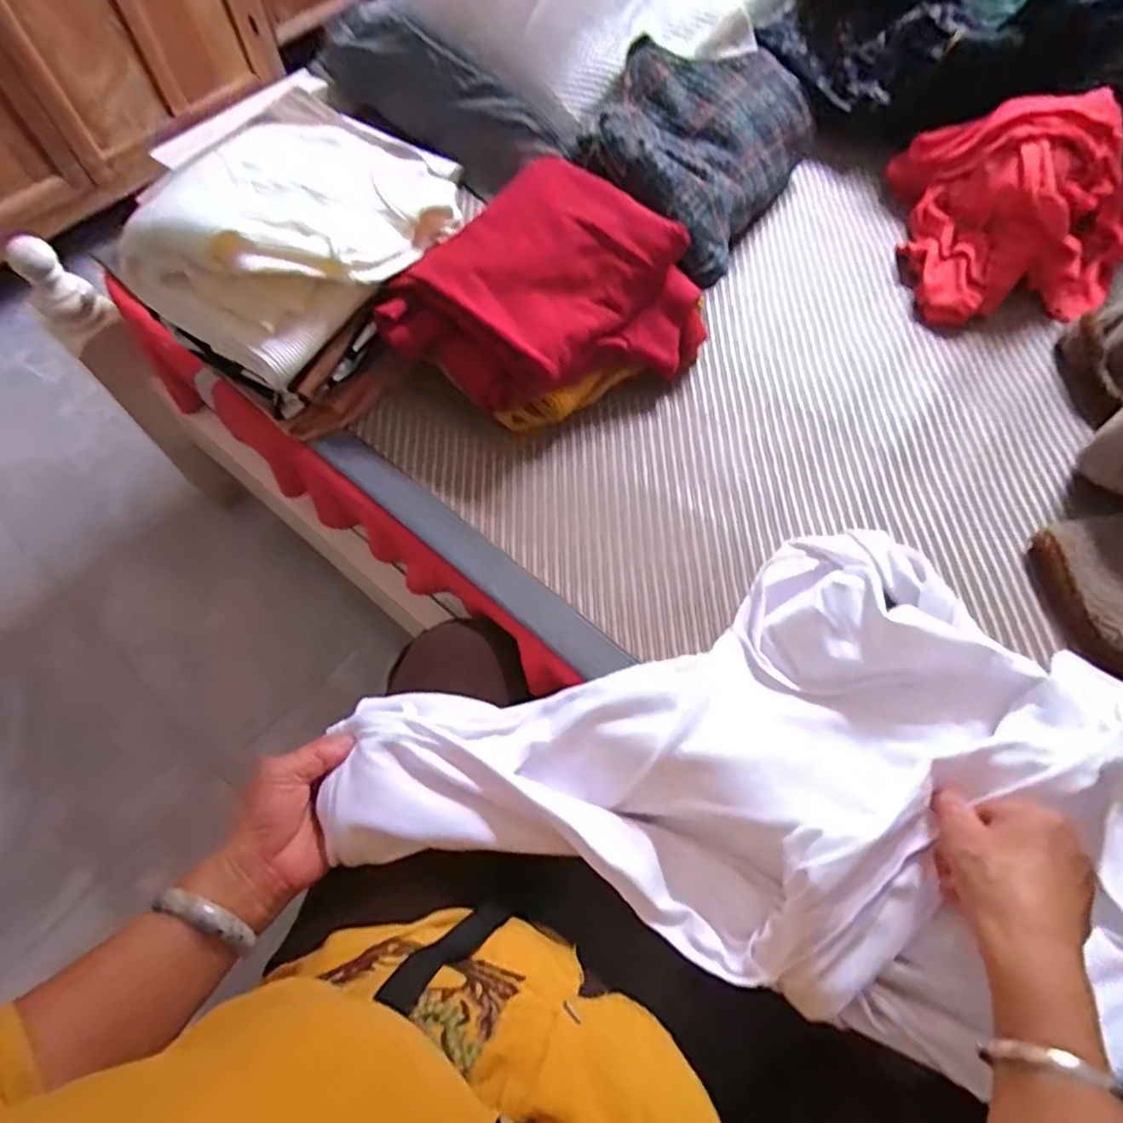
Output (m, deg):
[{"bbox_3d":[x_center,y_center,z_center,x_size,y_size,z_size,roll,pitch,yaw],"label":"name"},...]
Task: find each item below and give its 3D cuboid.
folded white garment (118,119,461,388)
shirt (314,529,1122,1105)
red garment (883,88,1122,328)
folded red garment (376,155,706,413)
[{"bbox_3d":[-0.234,-0.311,0.599,0.154,0.106,0.284,29,67,16],"label":"folded white garment"},{"bbox_3d":[0.135,0.119,0.486,0.513,0.084,0.332,15,64,10],"label":"shirt"},{"bbox_3d":[0.497,-0.383,0.700,0.211,0.130,0.229,-1,62,2],"label":"red garment"},{"bbox_3d":[-0.012,-0.244,0.622,0.233,0.106,0.235,34,68,18],"label":"folded red garment"}]

